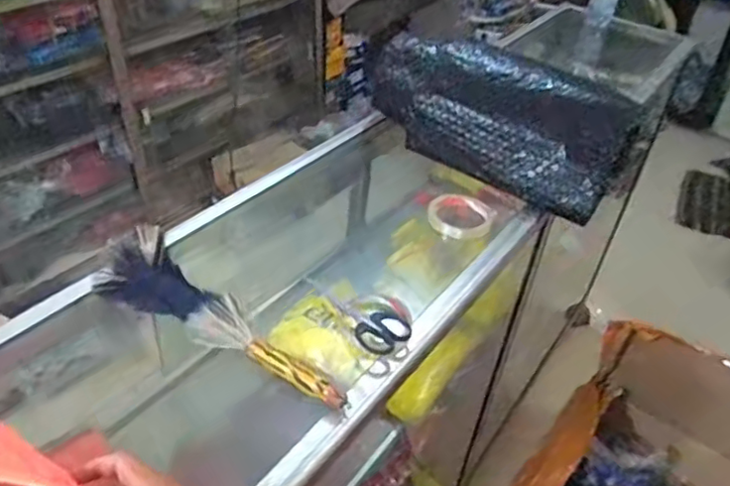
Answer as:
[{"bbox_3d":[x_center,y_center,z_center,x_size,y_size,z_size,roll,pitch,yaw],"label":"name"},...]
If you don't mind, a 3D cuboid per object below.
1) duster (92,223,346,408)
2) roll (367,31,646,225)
[{"bbox_3d":[-0.150,0.072,0.682,0.314,0.057,0.084,21,40,21],"label":"duster"},{"bbox_3d":[0.200,-0.211,1.008,0.430,0.148,0.161,28,43,28],"label":"roll"}]

